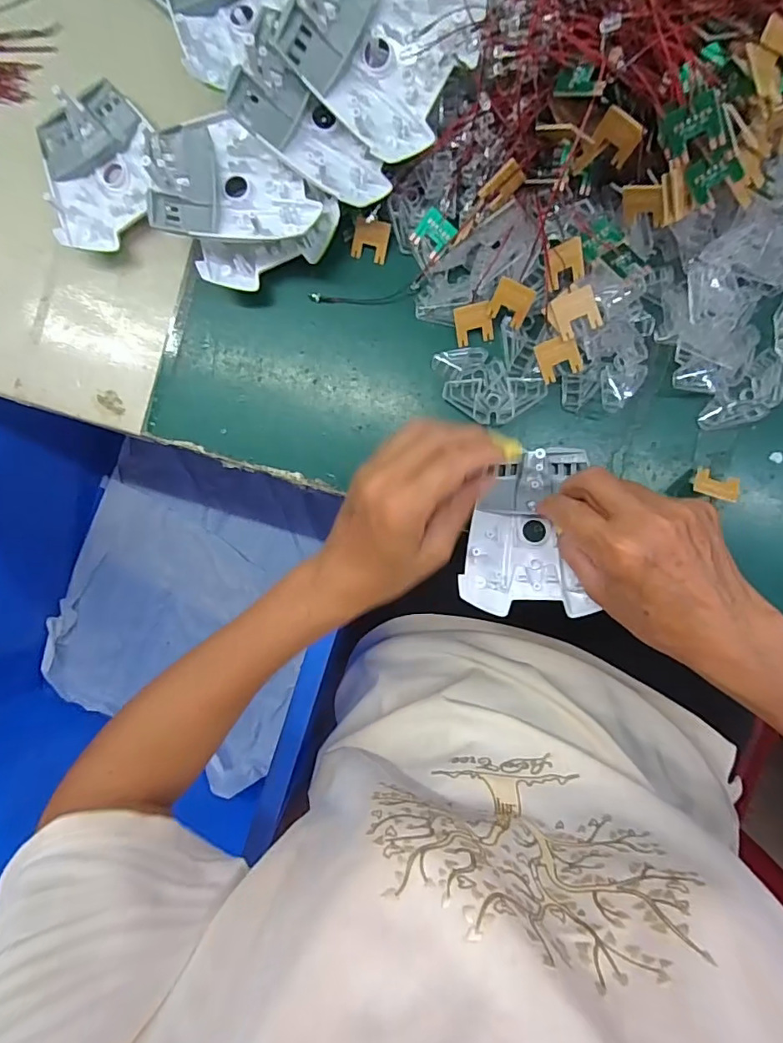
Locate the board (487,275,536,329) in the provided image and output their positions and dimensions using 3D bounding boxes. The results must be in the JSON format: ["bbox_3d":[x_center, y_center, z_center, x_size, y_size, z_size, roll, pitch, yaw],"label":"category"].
[{"bbox_3d":[0.078,-0.144,0.327,0.024,0.004,0.025,23,126,1],"label":"board"}]

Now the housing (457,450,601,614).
[{"bbox_3d":[0.089,0.008,0.336,0.083,0.020,0.107,-4,94,7],"label":"housing"}]

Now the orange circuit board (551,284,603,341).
[{"bbox_3d":[0.114,-0.128,0.305,0.027,0.004,0.025,-21,99,6],"label":"orange circuit board"}]

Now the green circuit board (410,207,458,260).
[{"bbox_3d":[0.029,-0.195,0.335,0.023,0.006,0.026,37,99,-13],"label":"green circuit board"}]

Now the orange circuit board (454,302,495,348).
[{"bbox_3d":[0.056,-0.135,0.340,0.025,0.004,0.026,-11,126,7],"label":"orange circuit board"}]

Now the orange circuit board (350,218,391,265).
[{"bbox_3d":[-0.015,-0.197,0.350,0.025,0.004,0.026,15,111,7],"label":"orange circuit board"}]

